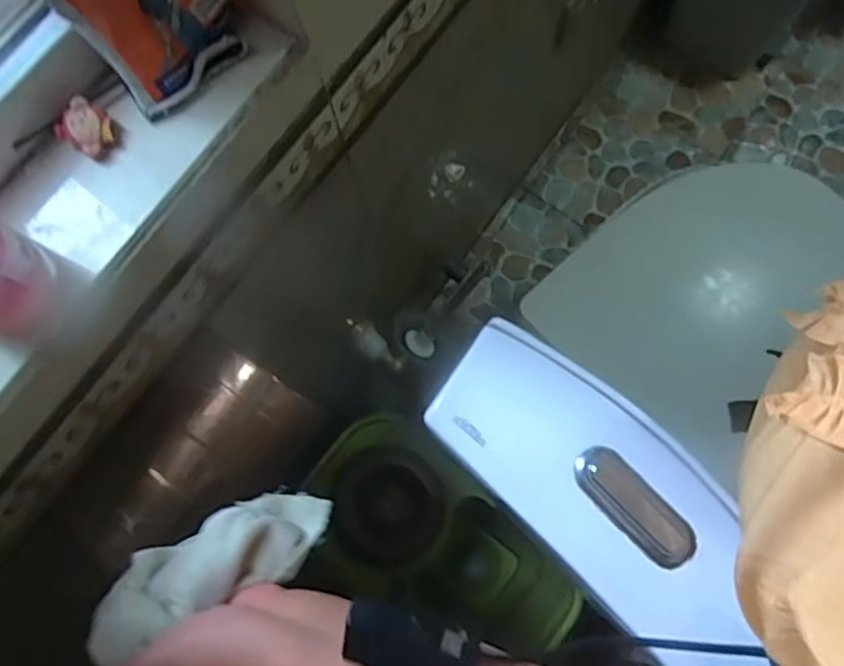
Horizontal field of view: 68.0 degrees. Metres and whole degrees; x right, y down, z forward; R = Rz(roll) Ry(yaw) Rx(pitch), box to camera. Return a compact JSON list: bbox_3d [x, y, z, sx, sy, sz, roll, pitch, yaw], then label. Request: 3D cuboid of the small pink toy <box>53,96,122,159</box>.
[{"bbox_3d":[-0.217,-0.133,0.407,0.033,0.016,0.028,29,80,9],"label":"small pink toy"}]

